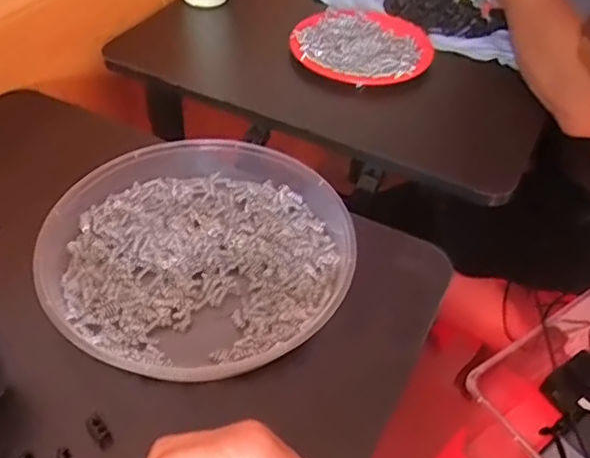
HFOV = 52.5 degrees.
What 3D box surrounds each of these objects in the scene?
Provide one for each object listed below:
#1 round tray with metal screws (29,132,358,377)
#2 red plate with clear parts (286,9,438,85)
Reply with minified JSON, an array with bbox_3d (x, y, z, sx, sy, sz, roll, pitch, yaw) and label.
[{"bbox_3d":[-0.074,0.013,0.466,0.226,0.035,0.217,3,46,-3],"label":"round tray with metal screws"},{"bbox_3d":[0.086,-0.227,0.719,0.162,0.015,0.158,3,46,-3],"label":"red plate with clear parts"}]

